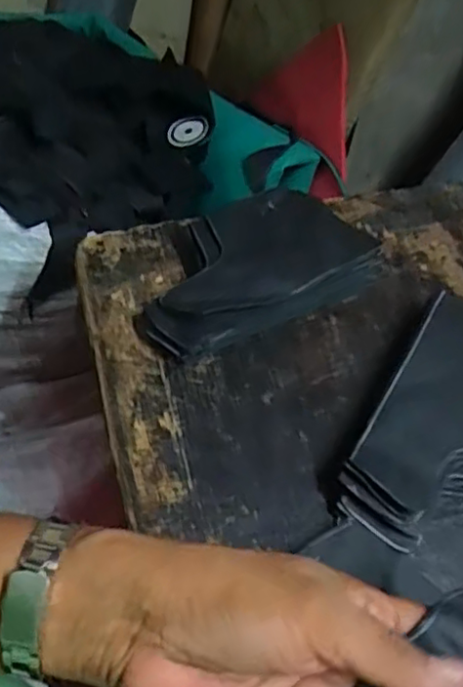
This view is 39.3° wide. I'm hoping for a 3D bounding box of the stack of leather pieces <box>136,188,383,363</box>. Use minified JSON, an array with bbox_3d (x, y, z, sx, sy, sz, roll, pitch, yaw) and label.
[{"bbox_3d":[0.011,-0.045,0.392,0.144,0.034,0.080,-24,60,-21],"label":"stack of leather pieces"}]

